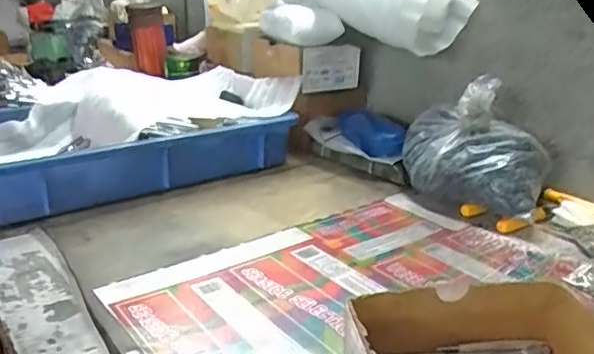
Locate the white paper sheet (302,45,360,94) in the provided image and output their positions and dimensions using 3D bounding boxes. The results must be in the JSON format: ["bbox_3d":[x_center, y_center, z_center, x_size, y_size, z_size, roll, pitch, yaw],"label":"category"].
[{"bbox_3d":[0.055,-0.167,0.888,0.105,0.078,0.007,-13,38,-25],"label":"white paper sheet"}]

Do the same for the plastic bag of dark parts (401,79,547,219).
[{"bbox_3d":[0.213,-0.032,0.698,0.173,0.142,0.128,9,23,23],"label":"plastic bag of dark parts"}]

